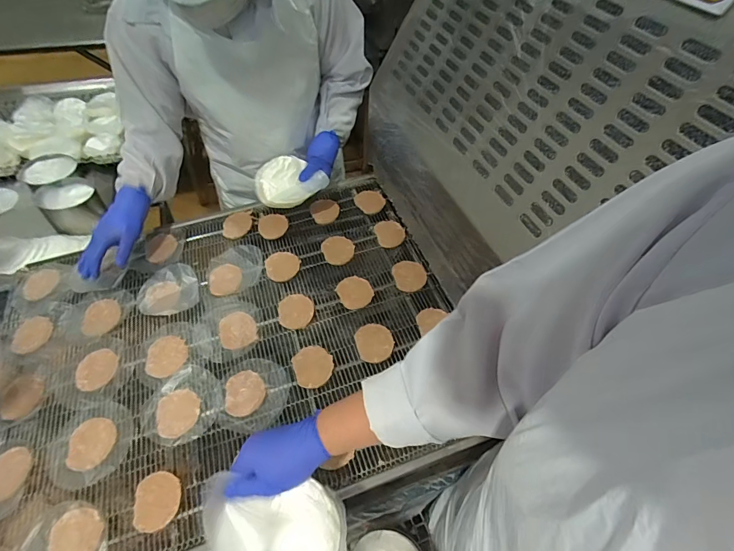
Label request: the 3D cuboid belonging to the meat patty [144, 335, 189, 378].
[{"bbox_3d":[-0.340,0.135,0.665,0.067,0.013,0.071,0,45,0],"label":"meat patty"}]

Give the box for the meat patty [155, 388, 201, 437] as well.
[{"bbox_3d":[-0.292,0.212,0.607,0.063,0.012,0.068,0,45,0],"label":"meat patty"}]

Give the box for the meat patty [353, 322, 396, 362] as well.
[{"bbox_3d":[0.014,0.114,0.669,0.062,0.012,0.067,-12,46,-11],"label":"meat patty"}]

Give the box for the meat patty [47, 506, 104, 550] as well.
[{"bbox_3d":[-0.379,0.342,0.507,0.068,0.008,0.068,0,45,0],"label":"meat patty"}]

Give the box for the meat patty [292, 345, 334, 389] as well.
[{"bbox_3d":[-0.088,0.148,0.646,0.064,0.014,0.067,0,45,0],"label":"meat patty"}]

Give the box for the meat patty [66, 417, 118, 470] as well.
[{"bbox_3d":[-0.407,0.246,0.580,0.061,0.012,0.071,-9,46,-9],"label":"meat patty"}]

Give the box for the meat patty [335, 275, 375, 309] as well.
[{"bbox_3d":[-0.021,0.030,0.734,0.064,0.015,0.066,0,45,0],"label":"meat patty"}]

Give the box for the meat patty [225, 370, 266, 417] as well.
[{"bbox_3d":[-0.194,0.185,0.623,0.060,0.009,0.069,-9,46,-8],"label":"meat patty"}]

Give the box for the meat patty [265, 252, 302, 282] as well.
[{"bbox_3d":[-0.168,-0.021,0.773,0.070,0.007,0.065,0,45,0],"label":"meat patty"}]

